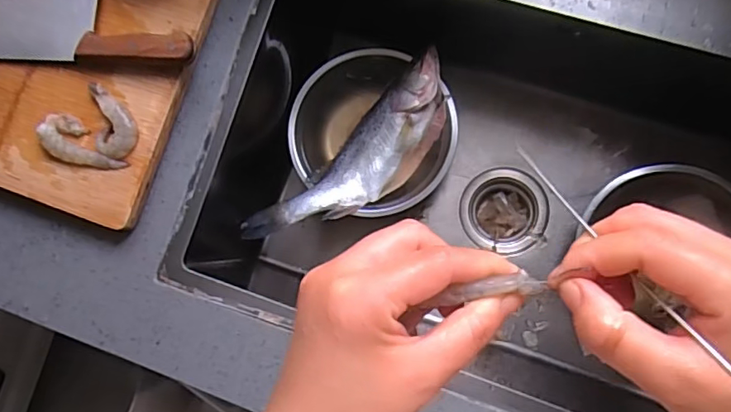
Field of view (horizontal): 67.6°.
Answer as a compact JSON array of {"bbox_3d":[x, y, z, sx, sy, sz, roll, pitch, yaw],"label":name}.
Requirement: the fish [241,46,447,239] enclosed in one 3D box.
[{"bbox_3d":[-0.005,-0.047,0.681,0.306,0.085,0.092,-45,83,2],"label":"fish"}]

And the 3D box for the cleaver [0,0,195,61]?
[{"bbox_3d":[-0.299,-0.184,0.536,0.277,0.024,0.081,4,87,6],"label":"cleaver"}]

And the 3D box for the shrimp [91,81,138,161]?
[{"bbox_3d":[-0.245,-0.084,0.532,0.041,0.010,0.075,-6,85,6],"label":"shrimp"}]

